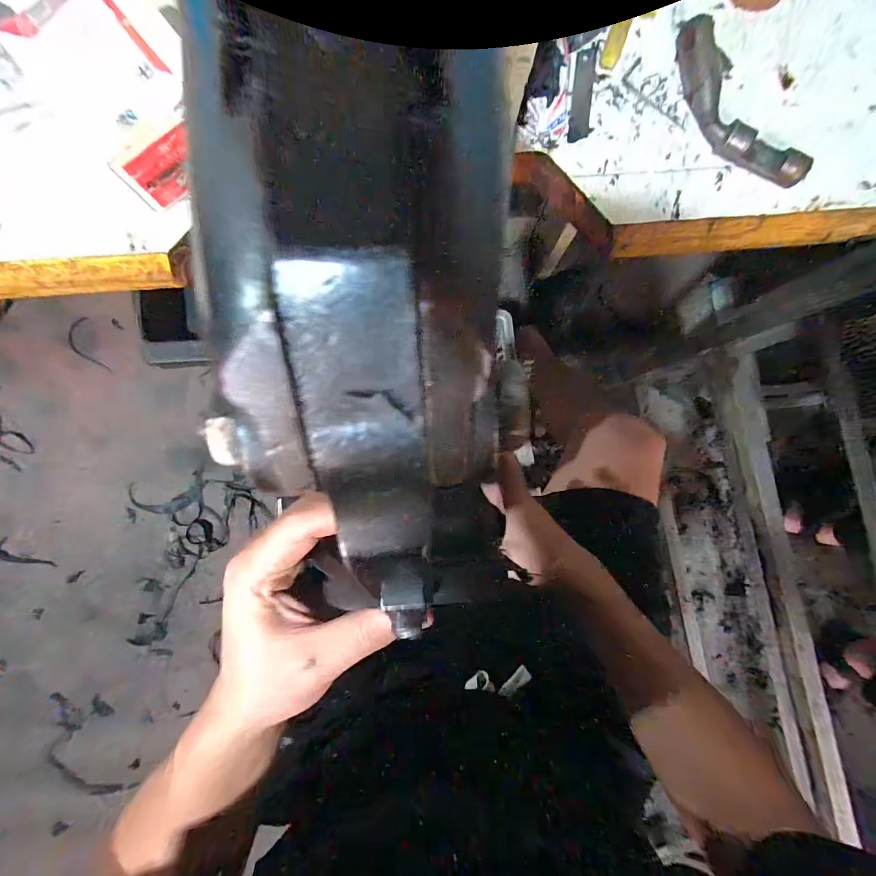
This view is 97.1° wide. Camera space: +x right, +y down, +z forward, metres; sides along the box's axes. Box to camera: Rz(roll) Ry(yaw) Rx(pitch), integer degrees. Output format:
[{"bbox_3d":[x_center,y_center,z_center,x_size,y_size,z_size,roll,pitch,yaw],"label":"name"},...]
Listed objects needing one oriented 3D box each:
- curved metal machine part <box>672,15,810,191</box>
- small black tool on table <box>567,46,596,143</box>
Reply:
[{"bbox_3d":[0.255,-0.285,0.334,0.057,0.023,0.160,-26,89,-4],"label":"curved metal machine part"},{"bbox_3d":[0.128,-0.301,0.338,0.019,0.005,0.082,7,87,-3],"label":"small black tool on table"}]

